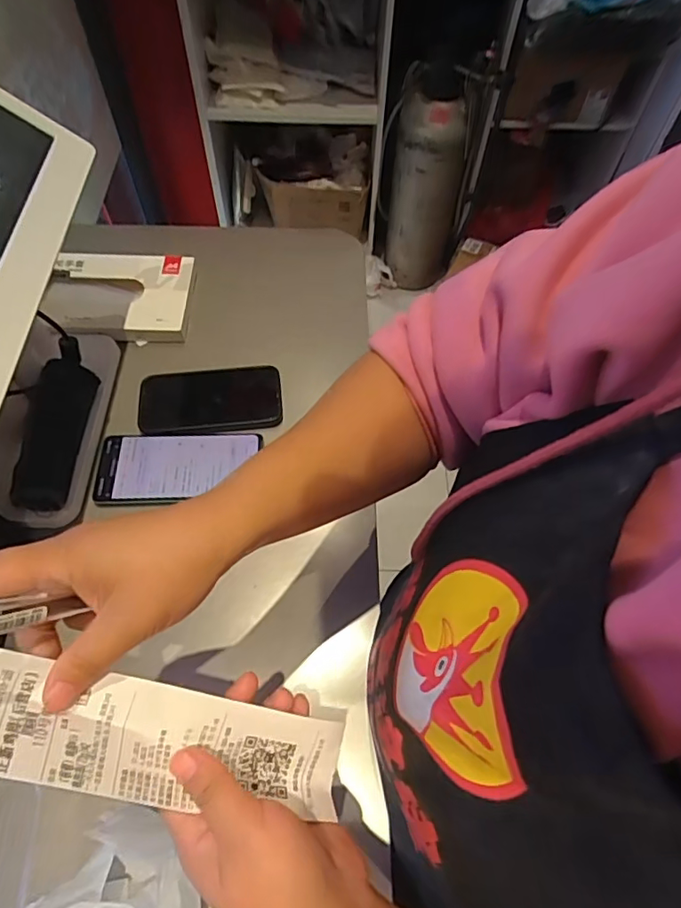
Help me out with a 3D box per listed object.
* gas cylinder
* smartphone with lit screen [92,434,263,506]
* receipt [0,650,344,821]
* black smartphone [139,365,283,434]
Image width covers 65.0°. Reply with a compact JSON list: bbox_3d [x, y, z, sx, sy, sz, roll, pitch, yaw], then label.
[{"bbox_3d":[0.255,-0.775,1.624,0.214,0.620,0.172,7,60,2],"label":"gas cylinder"},{"bbox_3d":[-0.164,0.013,0.537,0.158,0.011,0.076,-1,60,-2],"label":"smartphone with lit screen"},{"bbox_3d":[-0.089,0.137,0.257,0.203,0.023,0.050,23,57,-24],"label":"receipt"},{"bbox_3d":[-0.140,-0.061,0.580,0.148,0.007,0.082,-5,60,-4],"label":"black smartphone"}]

